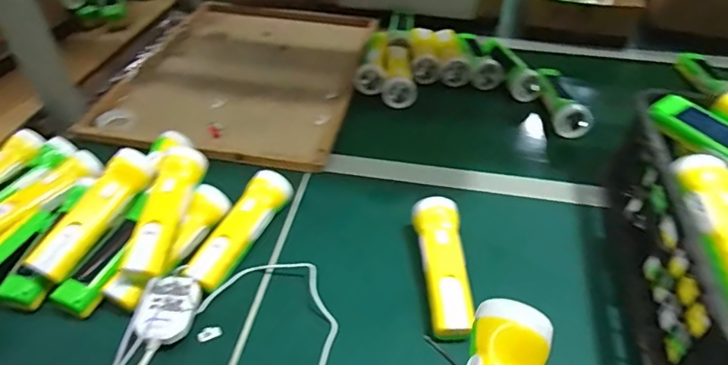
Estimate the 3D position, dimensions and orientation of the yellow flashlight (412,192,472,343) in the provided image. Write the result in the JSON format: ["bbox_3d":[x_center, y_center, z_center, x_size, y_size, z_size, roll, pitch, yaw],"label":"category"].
[{"bbox_3d":[0.086,0.094,0.561,0.056,0.042,0.174,2,43,2],"label":"yellow flashlight"}]

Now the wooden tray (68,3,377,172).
[{"bbox_3d":[-0.210,-0.210,0.917,0.403,0.035,0.514,8,43,8],"label":"wooden tray"}]

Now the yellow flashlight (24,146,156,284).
[{"bbox_3d":[-0.311,0.030,0.565,0.047,0.040,0.175,18,59,18],"label":"yellow flashlight"}]

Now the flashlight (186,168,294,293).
[{"bbox_3d":[-0.151,0.053,0.601,0.051,0.042,0.184,18,46,18],"label":"flashlight"}]

